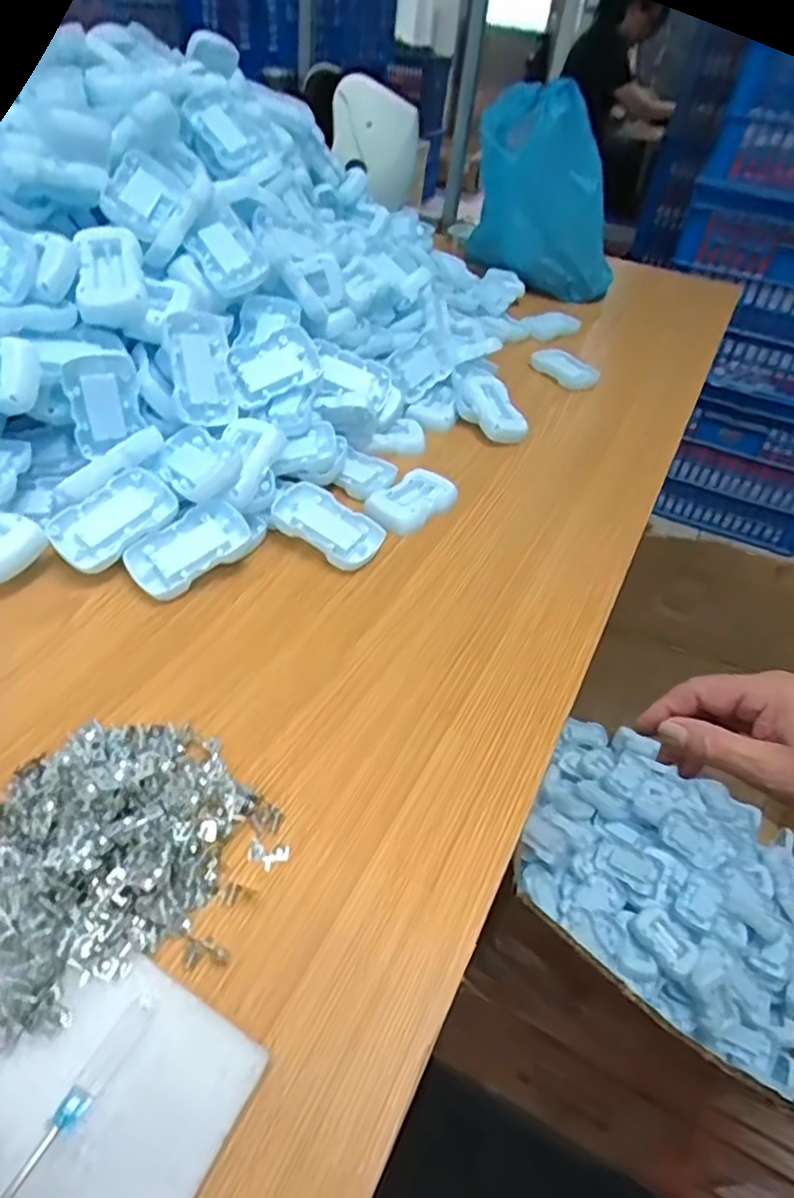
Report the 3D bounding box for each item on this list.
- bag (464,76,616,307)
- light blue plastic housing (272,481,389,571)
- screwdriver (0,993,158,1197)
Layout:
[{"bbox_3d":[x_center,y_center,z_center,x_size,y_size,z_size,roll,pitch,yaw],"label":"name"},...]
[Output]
[{"bbox_3d":[0.242,-0.658,1.062,0.227,0.256,0.322,10,42,2],"label":"bag"},{"bbox_3d":[-0.062,-0.063,0.553,0.098,0.028,0.057,22,44,15],"label":"light blue plastic housing"},{"bbox_3d":[-0.131,0.203,0.245,0.012,0.007,0.113,23,44,17],"label":"screwdriver"}]

